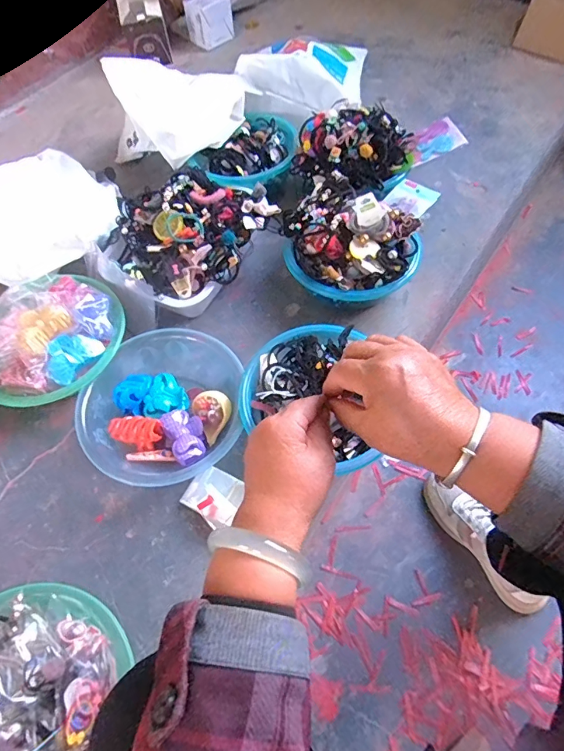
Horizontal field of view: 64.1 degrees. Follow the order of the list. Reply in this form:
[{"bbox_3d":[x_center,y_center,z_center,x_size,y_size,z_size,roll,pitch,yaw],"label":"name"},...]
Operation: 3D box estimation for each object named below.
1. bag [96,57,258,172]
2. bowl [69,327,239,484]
[{"bbox_3d":[-0.179,-0.556,0.882,0.193,0.117,0.241,31,66,19],"label":"bag"},{"bbox_3d":[-0.166,0.049,0.664,0.221,0.070,0.227,-1,62,1],"label":"bowl"}]

